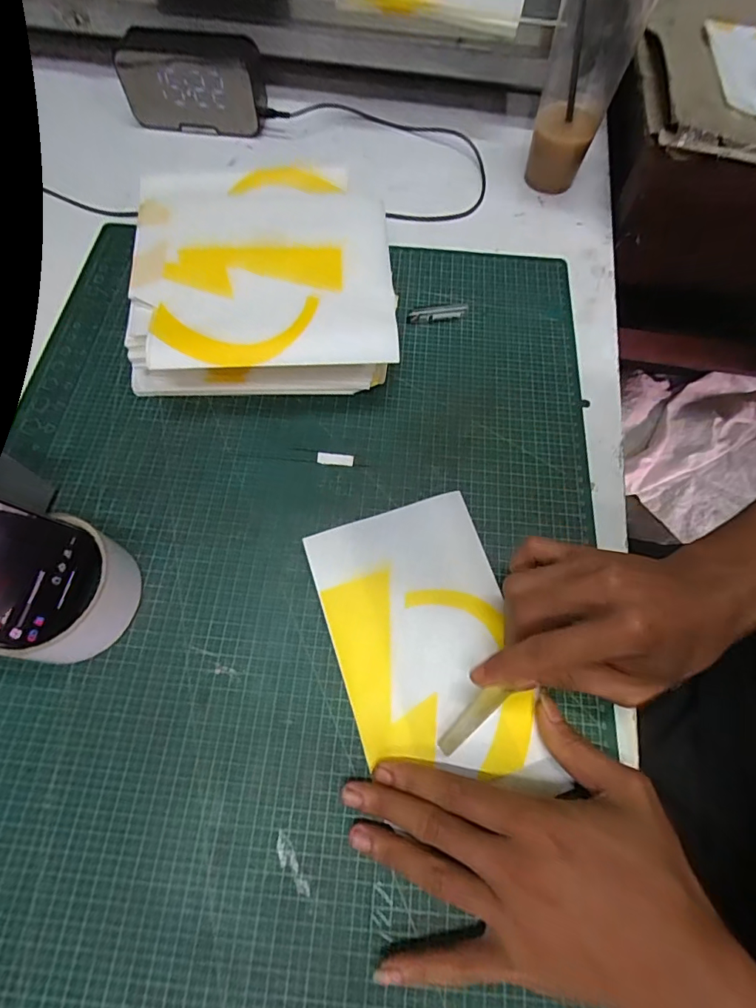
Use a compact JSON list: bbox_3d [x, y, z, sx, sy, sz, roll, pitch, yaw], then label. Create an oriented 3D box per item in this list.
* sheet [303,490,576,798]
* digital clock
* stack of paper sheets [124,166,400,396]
[{"bbox_3d":[0.031,0.090,0.301,0.110,0.023,0.179,-17,67,-7],"label":"sheet"},{"bbox_3d":[-0.194,-0.442,0.500,0.145,0.074,0.039,0,66,0],"label":"digital clock"},{"bbox_3d":[-0.092,-0.180,0.397,0.202,0.059,0.214,-2,66,-1],"label":"stack of paper sheets"}]

